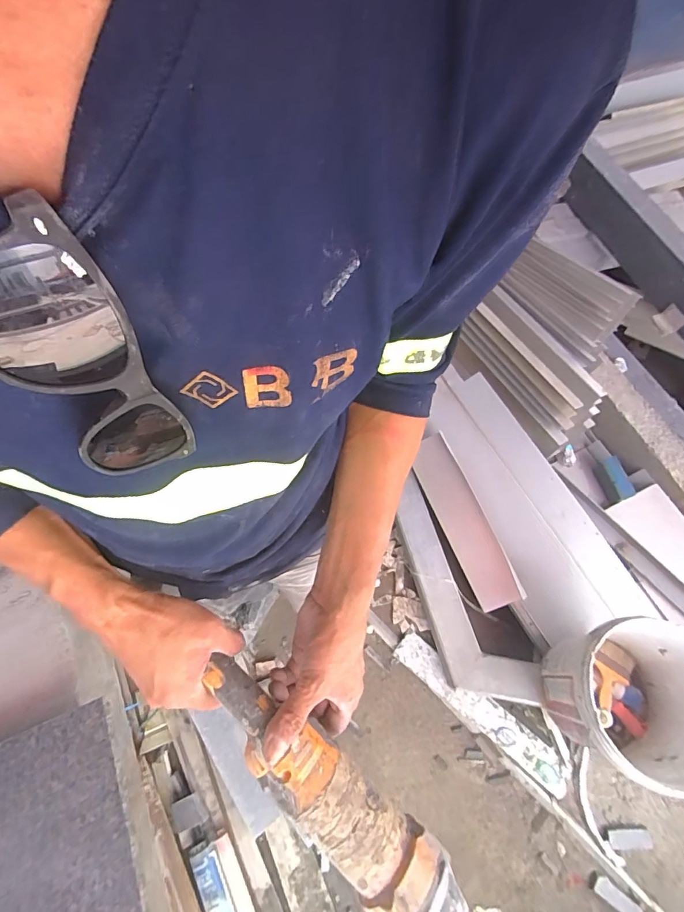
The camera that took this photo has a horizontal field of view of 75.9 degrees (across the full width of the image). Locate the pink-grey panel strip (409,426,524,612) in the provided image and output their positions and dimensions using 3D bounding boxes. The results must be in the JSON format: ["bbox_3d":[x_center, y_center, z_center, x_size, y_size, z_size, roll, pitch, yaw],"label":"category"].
[{"bbox_3d":[0.360,0.194,1.326,0.136,0.010,0.528,-29,75,17],"label":"pink-grey panel strip"}]

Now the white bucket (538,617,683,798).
[{"bbox_3d":[0.620,0.544,0.992,0.284,0.327,0.276,1,64,-3],"label":"white bucket"}]

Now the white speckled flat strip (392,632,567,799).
[{"bbox_3d":[0.379,0.701,1.211,0.537,0.026,0.094,37,68,14],"label":"white speckled flat strip"}]

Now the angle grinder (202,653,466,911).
[{"bbox_3d":[-0.006,0.305,0.376,0.097,0.068,0.315,-40,87,-19],"label":"angle grinder"}]

